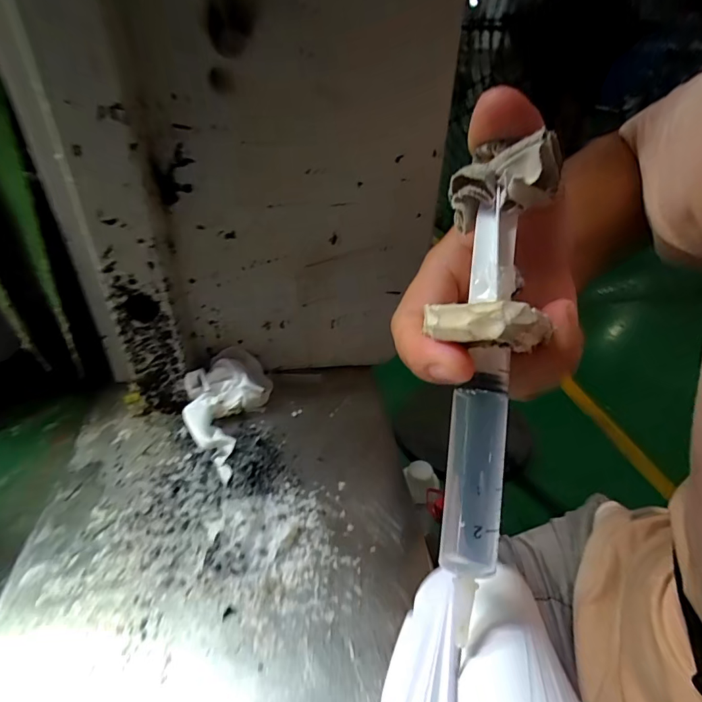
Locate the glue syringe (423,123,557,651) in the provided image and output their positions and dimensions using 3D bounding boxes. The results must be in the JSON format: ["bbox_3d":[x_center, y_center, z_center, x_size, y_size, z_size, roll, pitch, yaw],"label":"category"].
[{"bbox_3d":[0.039,0.002,0.130,0.030,0.027,0.146,5,80,16],"label":"glue syringe"}]

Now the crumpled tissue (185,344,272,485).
[{"bbox_3d":[-0.100,0.041,0.334,0.058,0.036,0.112,7,35,9],"label":"crumpled tissue"}]

